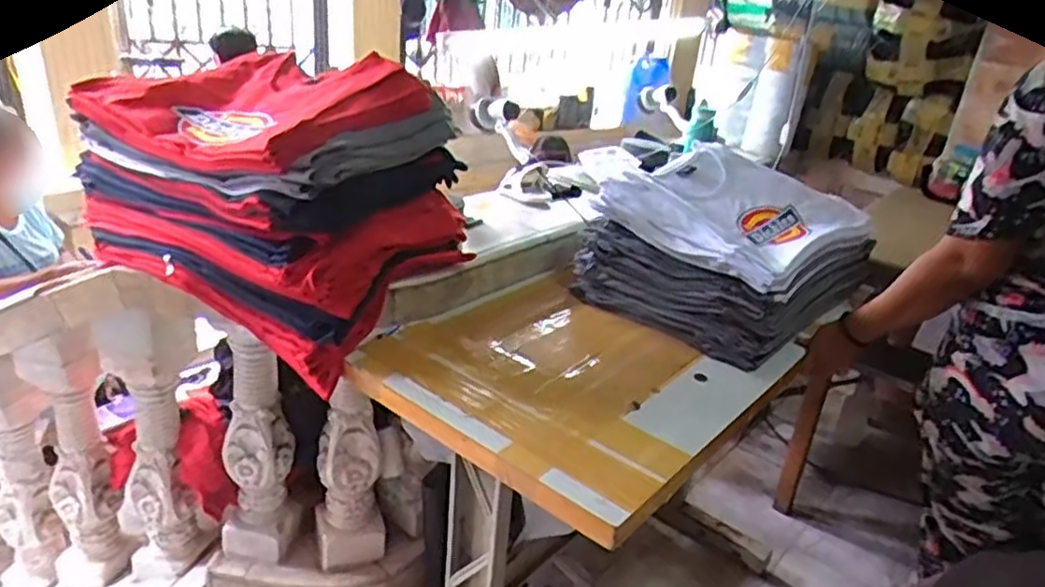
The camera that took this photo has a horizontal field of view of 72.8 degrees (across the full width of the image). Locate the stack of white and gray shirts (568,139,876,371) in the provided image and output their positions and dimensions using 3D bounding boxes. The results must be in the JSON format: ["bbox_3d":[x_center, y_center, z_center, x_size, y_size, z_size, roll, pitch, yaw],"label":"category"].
[{"bbox_3d":[0.437,-0.119,1.446,0.380,0.245,0.567,24,30,33],"label":"stack of white and gray shirts"}]

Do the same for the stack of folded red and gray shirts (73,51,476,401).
[{"bbox_3d":[-0.425,-0.176,1.241,0.565,0.389,0.386,17,27,22],"label":"stack of folded red and gray shirts"}]

